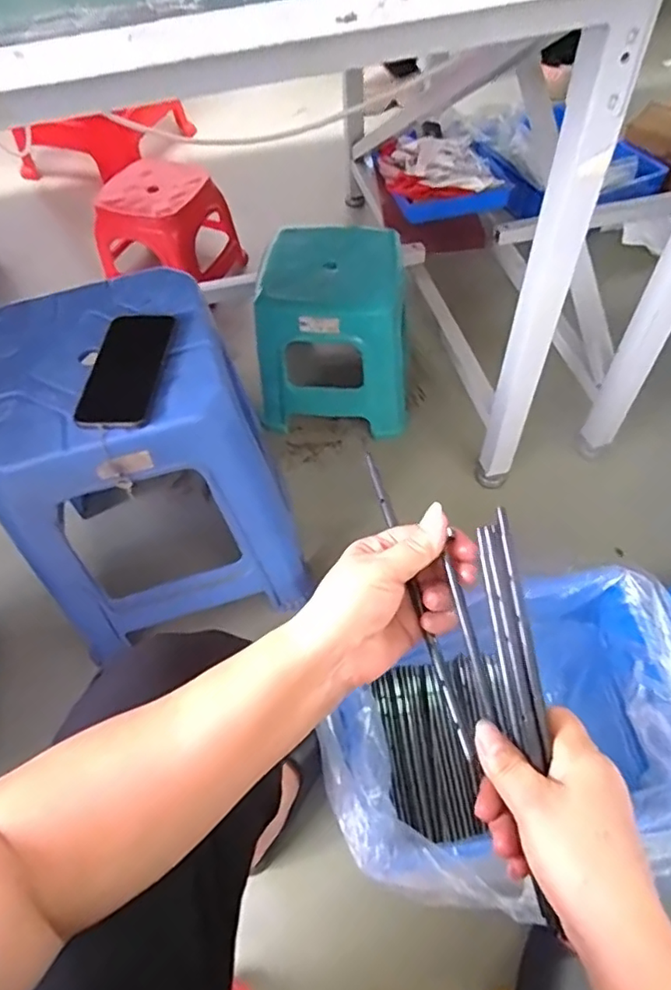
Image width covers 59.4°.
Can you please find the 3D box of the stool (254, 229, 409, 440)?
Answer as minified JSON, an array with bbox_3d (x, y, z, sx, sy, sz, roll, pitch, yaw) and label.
[{"bbox_3d":[-0.005,-0.282,1.059,0.256,0.262,0.253,-2,57,2],"label":"stool"}]

